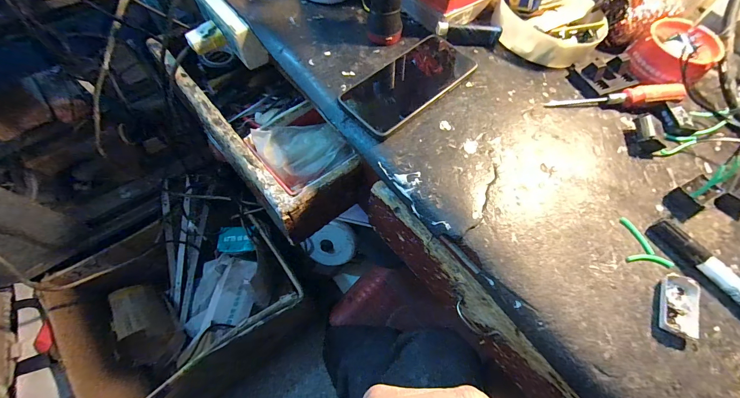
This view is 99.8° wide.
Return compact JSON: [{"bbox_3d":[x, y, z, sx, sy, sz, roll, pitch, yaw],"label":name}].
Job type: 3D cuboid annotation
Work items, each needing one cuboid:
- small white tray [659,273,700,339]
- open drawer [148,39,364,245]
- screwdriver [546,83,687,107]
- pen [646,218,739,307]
[{"bbox_3d":[0.259,0.089,0.261,0.025,0.011,0.051,22,65,9],"label":"small white tray"},{"bbox_3d":[-0.172,-0.115,0.466,0.128,0.077,0.394,-36,70,-18],"label":"open drawer"},{"bbox_3d":[0.281,-0.117,0.358,0.150,0.020,0.021,-2,64,-3],"label":"screwdriver"},{"bbox_3d":[0.309,0.073,0.267,0.017,0.017,0.138,-31,69,-16],"label":"pen"}]

